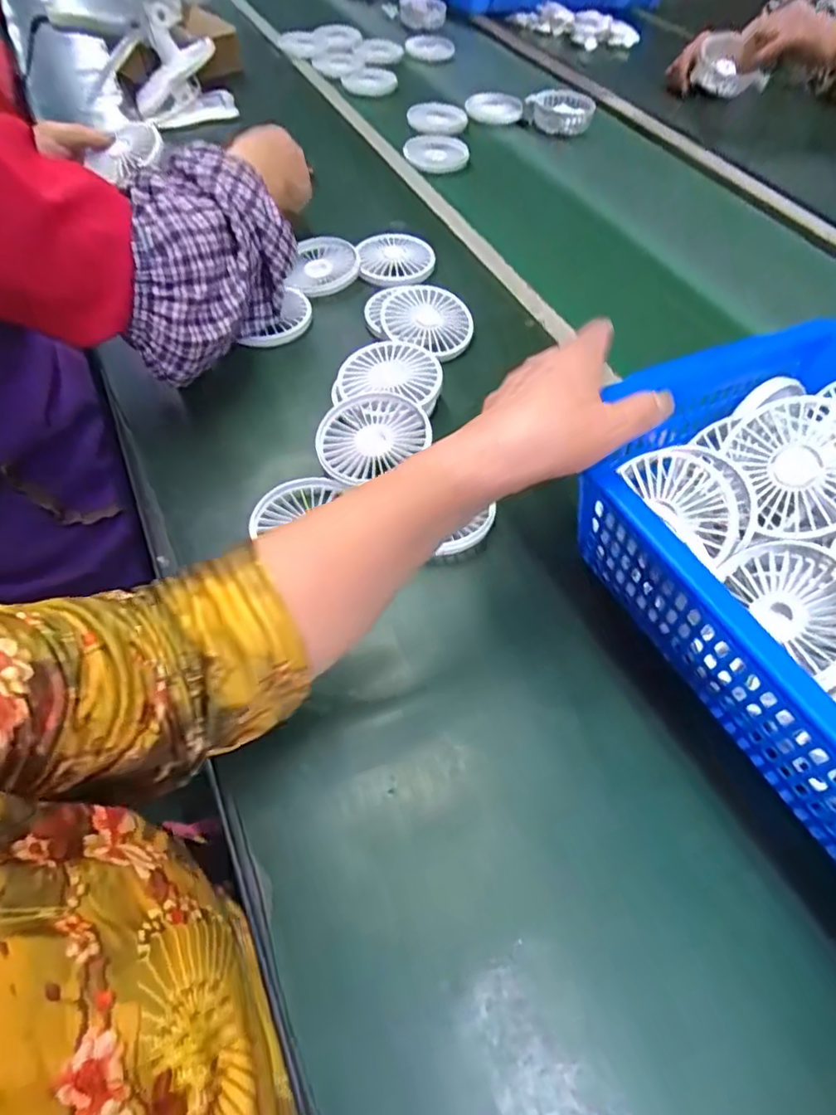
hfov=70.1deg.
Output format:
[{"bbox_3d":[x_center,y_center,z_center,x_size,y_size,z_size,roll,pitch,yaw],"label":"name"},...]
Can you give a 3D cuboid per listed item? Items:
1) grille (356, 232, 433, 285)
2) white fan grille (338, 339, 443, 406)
[{"bbox_3d":[-0.023,-0.321,0.651,0.082,0.020,0.089,2,56,-3],"label":"grille"},{"bbox_3d":[-0.024,-0.162,0.521,0.086,0.016,0.086,1,56,-4],"label":"white fan grille"}]

